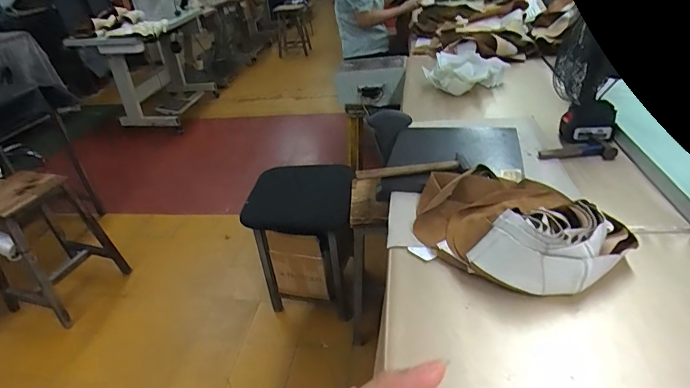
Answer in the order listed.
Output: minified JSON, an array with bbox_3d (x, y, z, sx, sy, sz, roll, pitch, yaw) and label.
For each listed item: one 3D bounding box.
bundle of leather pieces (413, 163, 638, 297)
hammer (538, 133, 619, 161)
[{"bbox_3d":[0.294,0.037,0.738,0.357,0.084,0.281,10,36,24],"label":"bundle of leather pieces"},{"bbox_3d":[0.545,-0.108,0.998,0.161,0.020,0.093,-6,32,1],"label":"hammer"}]

